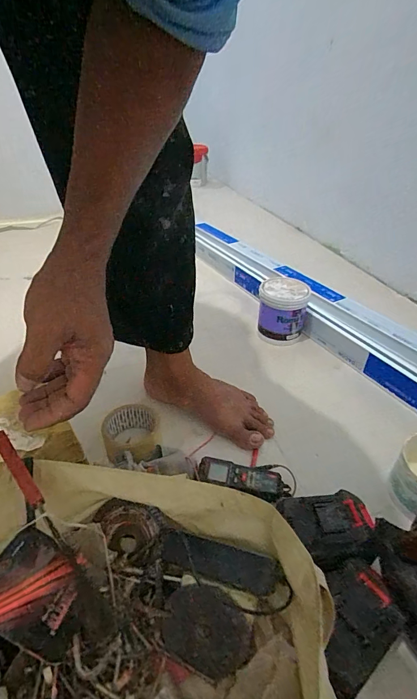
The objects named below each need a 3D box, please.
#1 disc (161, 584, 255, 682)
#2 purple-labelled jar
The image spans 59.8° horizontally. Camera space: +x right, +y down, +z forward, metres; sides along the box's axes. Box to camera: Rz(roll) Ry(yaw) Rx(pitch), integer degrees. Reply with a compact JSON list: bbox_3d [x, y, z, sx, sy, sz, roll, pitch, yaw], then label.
[{"bbox_3d":[-0.003,0.284,0.364,0.087,0.006,0.073,23,82,21],"label":"disc"},{"bbox_3d":[0.168,-0.083,0.836,0.107,0.127,0.107,20,40,24],"label":"purple-labelled jar"}]

